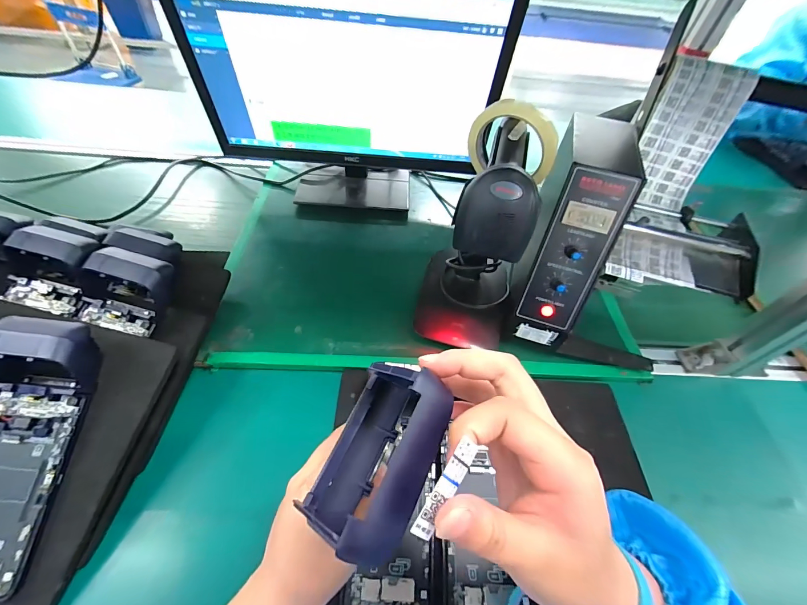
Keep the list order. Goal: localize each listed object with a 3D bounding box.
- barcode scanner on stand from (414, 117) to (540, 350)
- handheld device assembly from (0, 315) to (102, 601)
[{"bbox_3d":[0.093,-0.067,0.401,0.115,0.222,0.150,15,52,6],"label":"barcode scanner on stand"},{"bbox_3d":[-0.340,0.127,0.304,0.080,0.054,0.224,7,79,-1],"label":"handheld device assembly"}]

